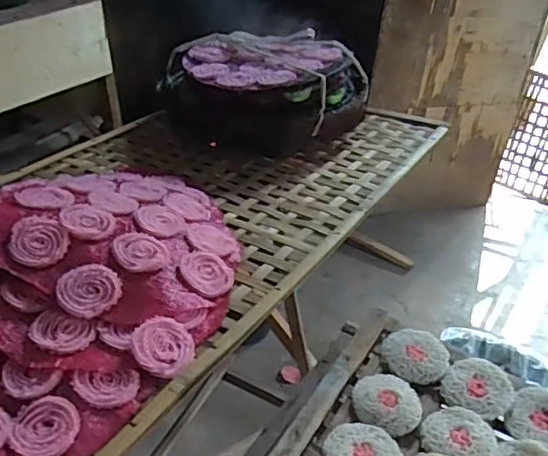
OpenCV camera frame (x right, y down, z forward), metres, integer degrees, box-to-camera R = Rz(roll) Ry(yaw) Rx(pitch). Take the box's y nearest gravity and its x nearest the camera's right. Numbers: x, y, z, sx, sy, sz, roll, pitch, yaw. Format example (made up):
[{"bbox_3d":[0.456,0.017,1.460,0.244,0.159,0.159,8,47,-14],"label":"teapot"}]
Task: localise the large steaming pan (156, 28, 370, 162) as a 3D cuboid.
[{"bbox_3d":[-0.008,-0.295,1.242,0.397,0.158,0.335,-15,38,-22],"label":"large steaming pan"}]

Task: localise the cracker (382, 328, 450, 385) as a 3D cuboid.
[{"bbox_3d":[0.172,0.156,0.701,0.077,0.015,0.074,1,35,-1],"label":"cracker"}]

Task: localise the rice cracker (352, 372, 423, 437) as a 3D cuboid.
[{"bbox_3d":[0.128,0.194,0.646,0.074,0.010,0.074,14,37,16],"label":"rice cracker"}]

